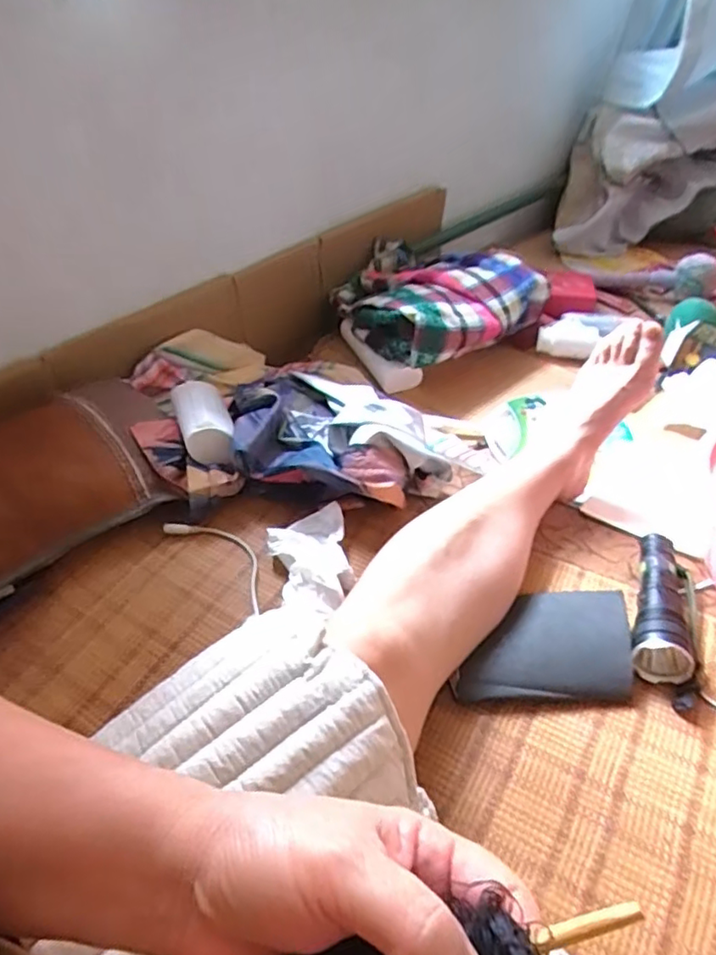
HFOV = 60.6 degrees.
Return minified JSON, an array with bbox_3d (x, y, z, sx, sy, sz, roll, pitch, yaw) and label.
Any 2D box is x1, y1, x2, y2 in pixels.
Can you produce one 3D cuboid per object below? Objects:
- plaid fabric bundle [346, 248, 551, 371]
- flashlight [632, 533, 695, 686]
[{"bbox_3d":[0.124,-0.265,0.973,0.233,0.118,0.283,27,50,30],"label":"plaid fabric bundle"},{"bbox_3d":[0.276,0.107,0.552,0.046,0.042,0.155,13,44,18],"label":"flashlight"}]

